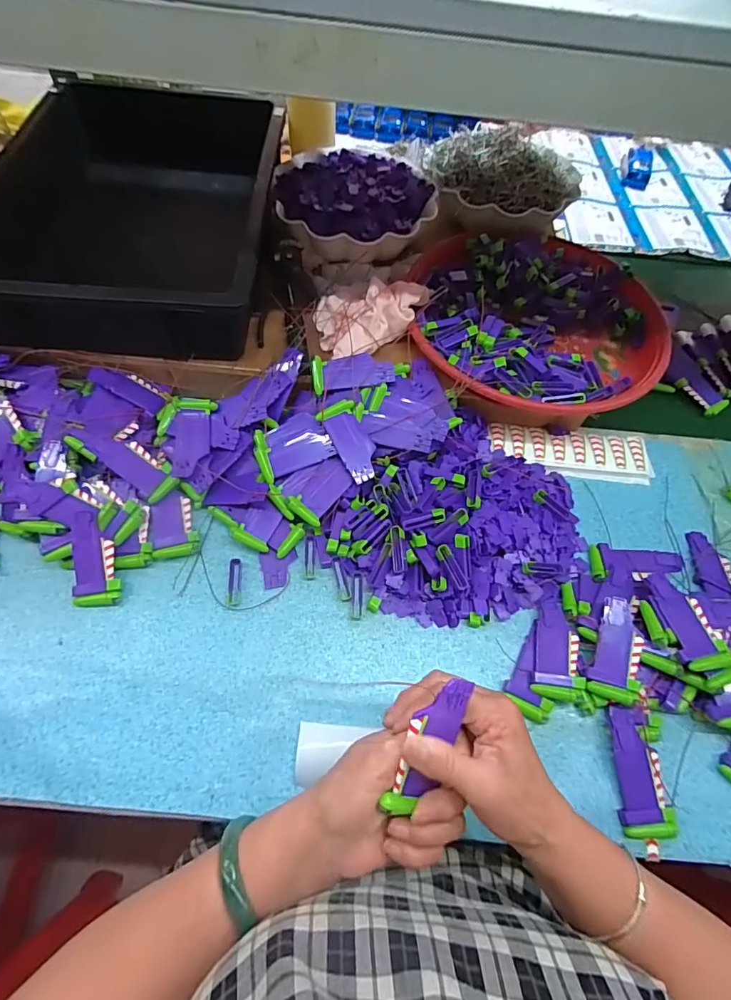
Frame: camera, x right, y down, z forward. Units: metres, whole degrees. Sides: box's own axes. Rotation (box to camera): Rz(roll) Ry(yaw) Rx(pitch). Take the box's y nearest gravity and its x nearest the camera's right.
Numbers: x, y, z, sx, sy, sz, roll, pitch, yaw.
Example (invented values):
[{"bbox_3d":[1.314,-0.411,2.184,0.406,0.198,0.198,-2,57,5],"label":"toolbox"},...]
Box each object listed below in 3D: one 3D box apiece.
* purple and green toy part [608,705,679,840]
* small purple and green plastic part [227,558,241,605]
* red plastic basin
[{"bbox_3d":[0.233,0.231,0.386,0.039,0.022,0.095,1,61,-3],"label":"purple and green toy part"},{"bbox_3d":[-0.132,0.082,0.453,0.014,0.009,0.045,-3,62,-5],"label":"small purple and green plastic part"},{"bbox_3d":[0.207,-0.207,0.577,0.294,0.112,0.284,2,61,-3],"label":"red plastic basin"}]

